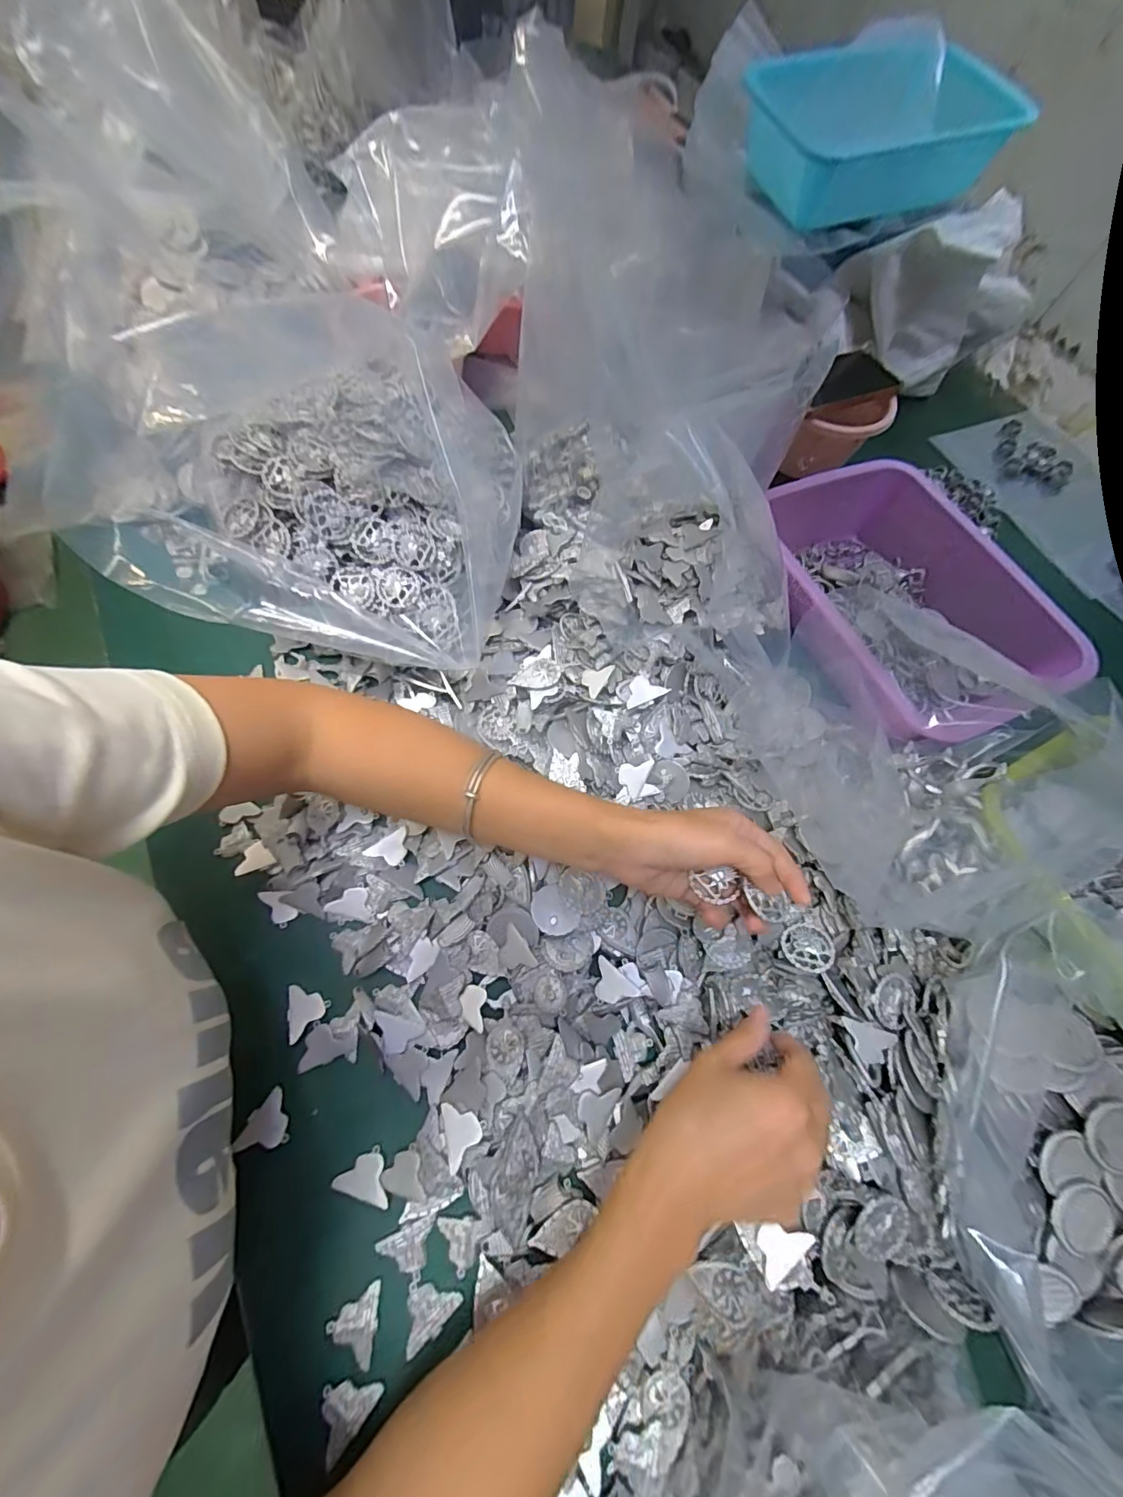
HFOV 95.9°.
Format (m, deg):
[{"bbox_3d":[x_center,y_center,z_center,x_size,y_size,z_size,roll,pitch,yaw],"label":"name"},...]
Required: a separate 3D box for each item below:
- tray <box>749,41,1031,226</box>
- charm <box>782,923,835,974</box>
[{"bbox_3d":[0.317,-0.633,0.524,0.235,0.093,0.137,-3,67,-7],"label":"tray"},{"bbox_3d":[0.176,0.143,0.362,0.034,0.004,0.034,-14,46,5],"label":"charm"}]

